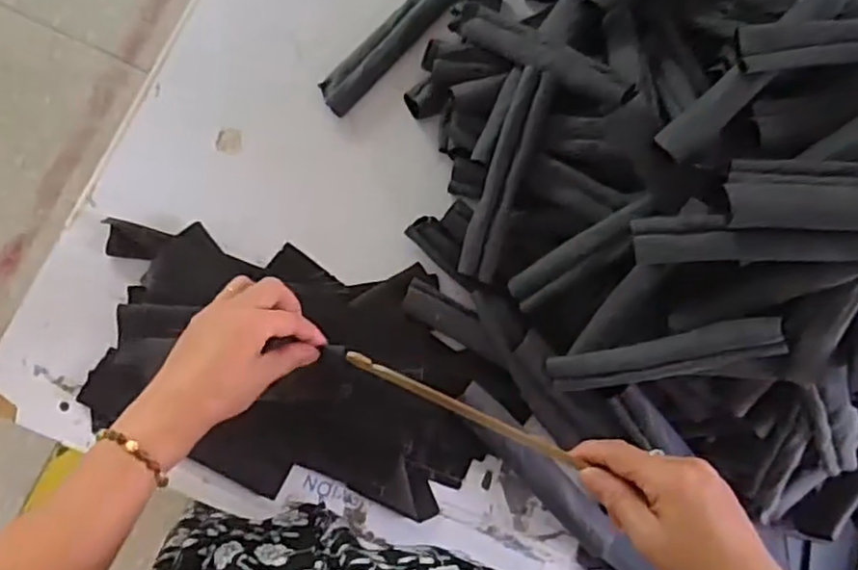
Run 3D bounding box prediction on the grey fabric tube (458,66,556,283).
[{"bbox_3d":[0.067,-0.096,0.600,0.031,0.013,0.185,17,100,-6],"label":"grey fabric tube"}]

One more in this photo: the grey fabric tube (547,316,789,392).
[{"bbox_3d":[0.186,0.059,0.548,0.020,0.189,0.035,-16,88,-52],"label":"grey fabric tube"}]

